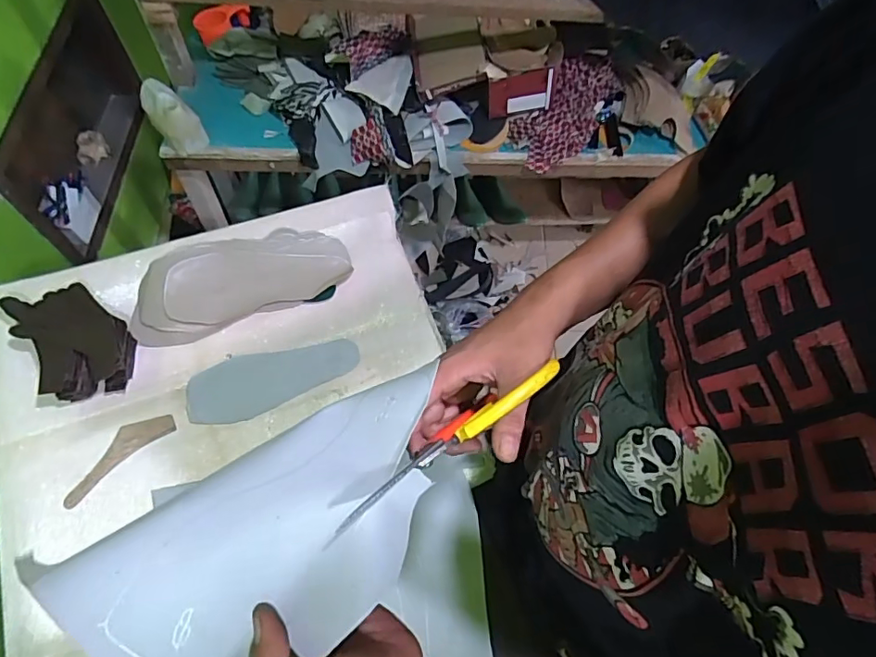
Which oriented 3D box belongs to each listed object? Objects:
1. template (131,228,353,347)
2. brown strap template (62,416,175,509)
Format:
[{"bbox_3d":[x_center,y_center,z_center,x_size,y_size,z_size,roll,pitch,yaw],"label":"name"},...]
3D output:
[{"bbox_3d":[-0.293,-0.076,0.794,0.312,0.017,0.133,-18,79,-15],"label":"template"},{"bbox_3d":[-0.421,0.163,0.694,0.050,0.005,0.151,41,68,19],"label":"brown strap template"}]

